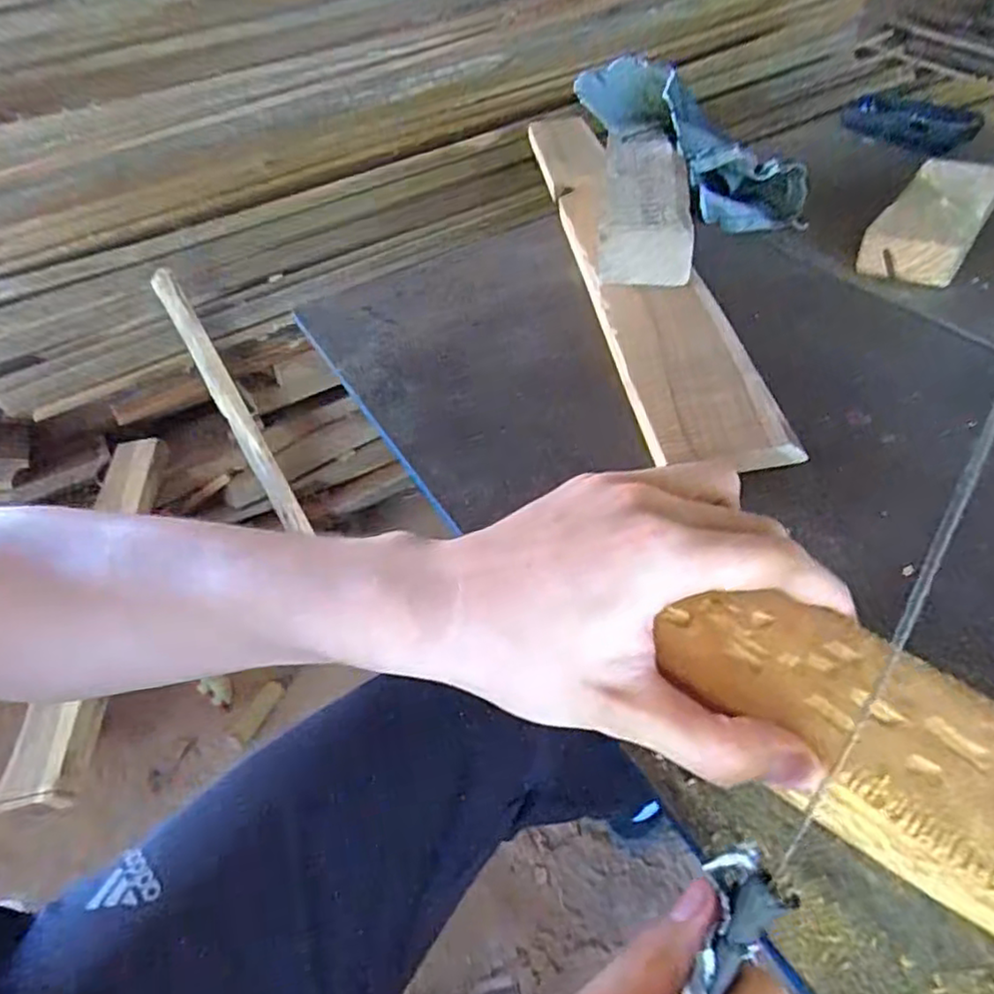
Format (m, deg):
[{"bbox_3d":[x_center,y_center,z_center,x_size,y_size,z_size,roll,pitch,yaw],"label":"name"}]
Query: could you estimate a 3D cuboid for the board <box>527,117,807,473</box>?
[{"bbox_3d":[0.087,-0.195,0.495,0.073,0.021,0.498,-8,45,-1],"label":"board"}]

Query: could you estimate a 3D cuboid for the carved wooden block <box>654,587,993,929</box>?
[{"bbox_3d":[0.124,0.084,0.197,0.158,0.035,0.053,32,57,31],"label":"carved wooden block"}]

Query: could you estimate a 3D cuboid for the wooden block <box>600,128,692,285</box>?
[{"bbox_3d":[0.103,-0.211,0.473,0.063,0.044,0.161,2,46,9],"label":"wooden block"}]

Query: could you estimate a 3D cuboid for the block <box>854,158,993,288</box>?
[{"bbox_3d":[0.307,-0.194,0.462,0.059,0.033,0.135,29,56,30],"label":"block"}]

